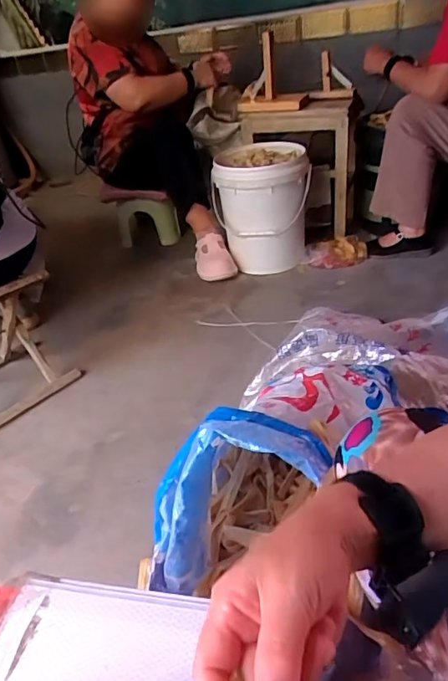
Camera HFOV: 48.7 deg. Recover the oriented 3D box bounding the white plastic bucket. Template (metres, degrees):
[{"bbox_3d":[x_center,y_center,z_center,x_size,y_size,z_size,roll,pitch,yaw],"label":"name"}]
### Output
[{"bbox_3d":[0.120,-0.441,1.654,0.293,0.354,0.279,-6,34,1],"label":"white plastic bucket"}]

